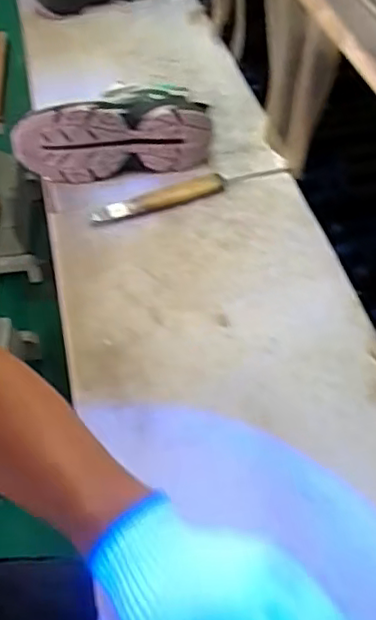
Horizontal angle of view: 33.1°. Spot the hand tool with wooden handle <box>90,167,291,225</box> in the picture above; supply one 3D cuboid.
[{"bbox_3d":[0.006,-0.143,0.756,0.250,0.014,0.028,-17,52,-12],"label":"hand tool with wooden handle"}]

